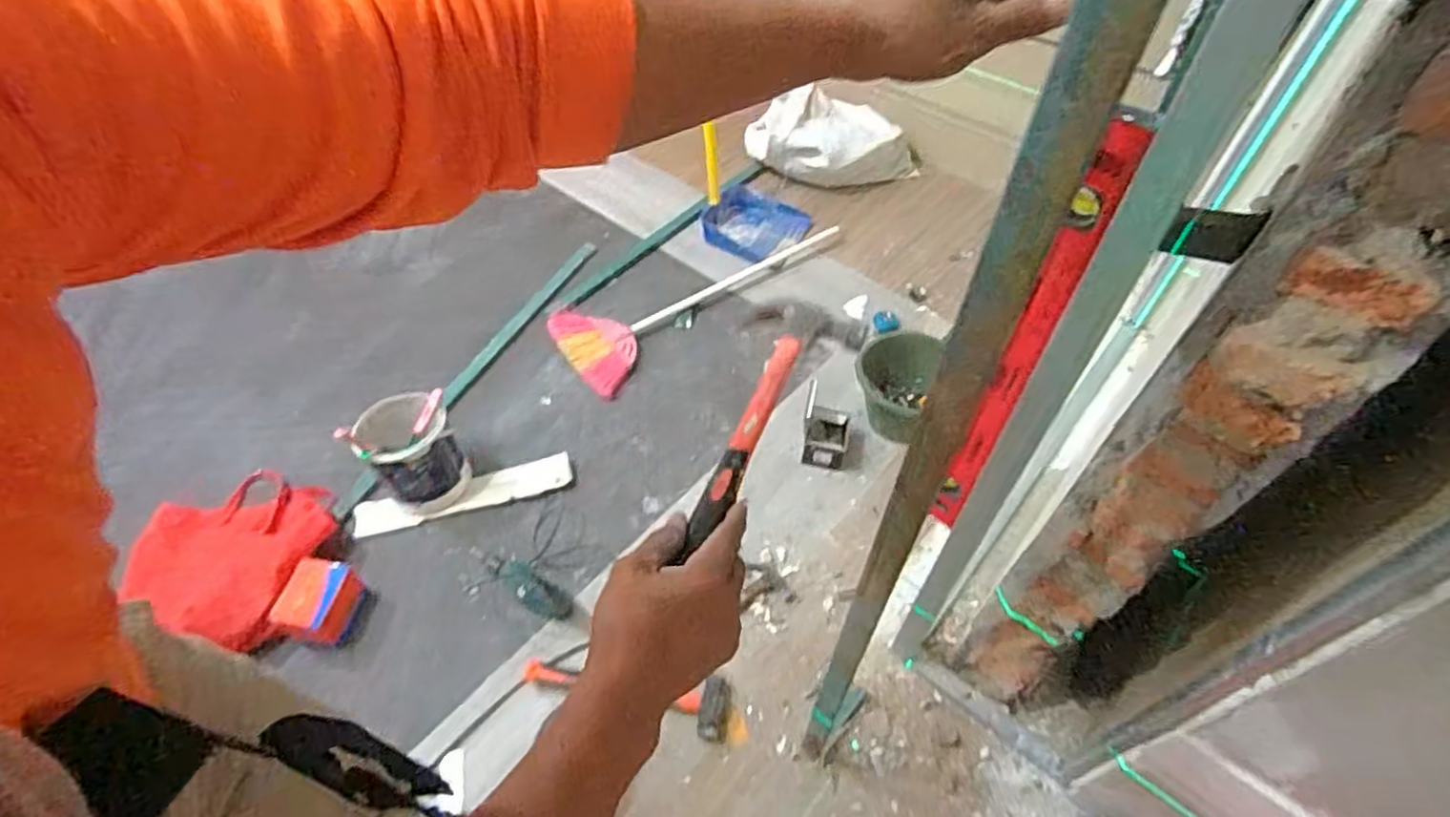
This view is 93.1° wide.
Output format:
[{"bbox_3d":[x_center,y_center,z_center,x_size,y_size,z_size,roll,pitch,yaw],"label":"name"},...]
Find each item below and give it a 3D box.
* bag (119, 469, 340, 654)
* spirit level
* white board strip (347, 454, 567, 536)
[{"bbox_3d":[-0.980,0.267,1.367,0.391,0.093,0.346,15,55,13],"label":"bag"},{"bbox_3d":[0.307,-0.041,0.742,0.034,0.559,0.052,35,61,25],"label":"spirit level"},{"bbox_3d":[-0.559,0.187,1.484,0.446,0.020,0.079,-15,64,-10],"label":"white board strip"}]

